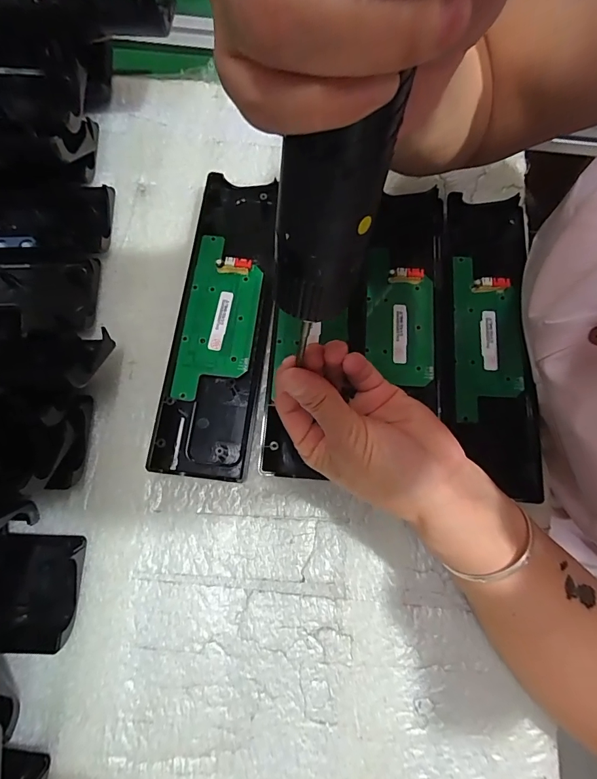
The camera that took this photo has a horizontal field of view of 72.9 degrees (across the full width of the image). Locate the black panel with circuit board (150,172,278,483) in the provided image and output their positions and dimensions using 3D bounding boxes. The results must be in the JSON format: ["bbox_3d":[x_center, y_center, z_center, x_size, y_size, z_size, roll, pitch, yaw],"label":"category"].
[{"bbox_3d":[-0.055,-0.057,0.320,0.073,0.019,0.247,8,76,0],"label":"black panel with circuit board"}]

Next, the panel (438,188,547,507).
[{"bbox_3d":[0.147,-0.045,0.316,0.069,0.013,0.241,4,76,-1],"label":"panel"}]

